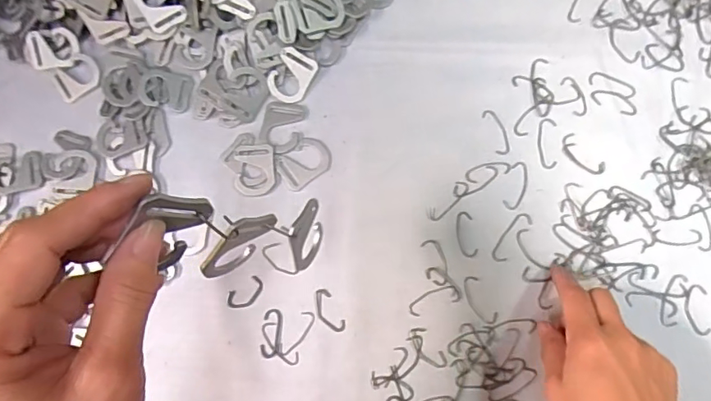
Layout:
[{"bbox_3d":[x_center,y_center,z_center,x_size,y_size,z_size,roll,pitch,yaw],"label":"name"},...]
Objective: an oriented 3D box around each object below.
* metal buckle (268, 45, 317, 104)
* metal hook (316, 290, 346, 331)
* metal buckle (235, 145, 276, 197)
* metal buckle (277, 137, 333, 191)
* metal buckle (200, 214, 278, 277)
[{"bbox_3d":[-0.055,-0.107,0.441,0.035,0.004,0.044,30,101,-4],"label":"metal buckle"},{"bbox_3d":[-0.023,0.090,0.413,0.017,0.004,0.038,-30,80,0],"label":"metal hook"},{"bbox_3d":[-0.086,-0.026,0.437,0.035,0.004,0.045,-2,81,4],"label":"metal buckle"},{"bbox_3d":[-0.043,-0.032,0.434,0.045,0.004,0.035,-38,81,-2],"label":"metal buckle"},{"bbox_3d":[-0.061,0.025,0.264,0.007,0.037,0.039,45,114,16],"label":"metal buckle"}]

